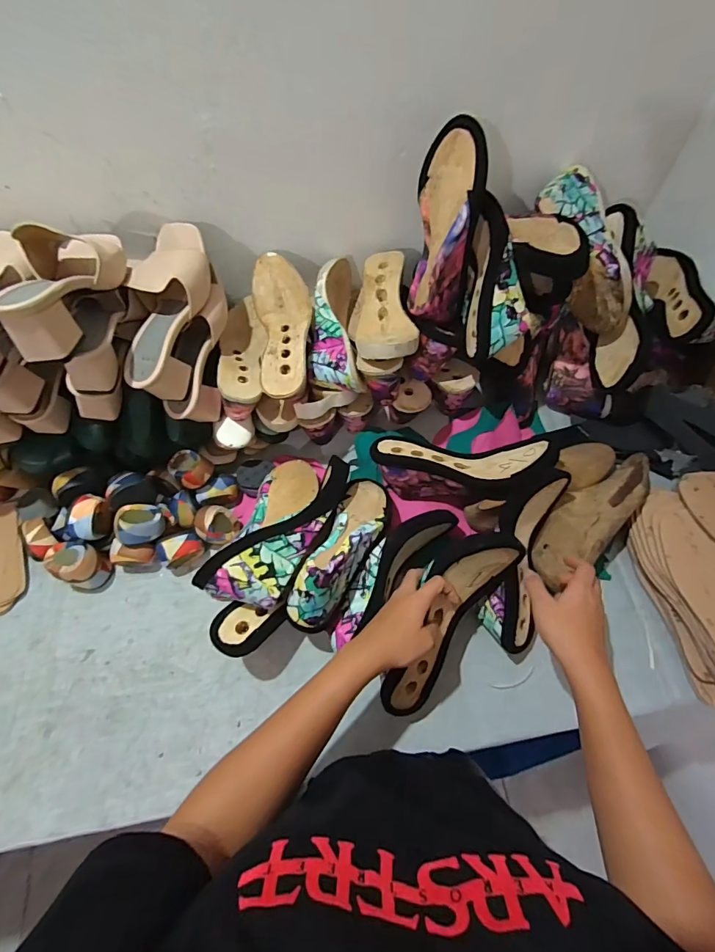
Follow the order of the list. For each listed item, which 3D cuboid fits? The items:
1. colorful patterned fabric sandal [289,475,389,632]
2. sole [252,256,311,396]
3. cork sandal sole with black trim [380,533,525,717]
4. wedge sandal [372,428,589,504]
[{"bbox_3d":[-0.012,0.085,0.552,0.073,0.084,0.228,23,54,12],"label":"colorful patterned fabric sandal"},{"bbox_3d":[-0.101,-0.211,0.588,0.078,0.040,0.224,-10,63,-1],"label":"sole"},{"bbox_3d":[0.106,0.169,0.504,0.088,0.068,0.233,26,87,13],"label":"cork sandal sole with black trim"},{"bbox_3d":[0.156,-0.012,0.604,0.262,0.098,0.080,3,63,5],"label":"wedge sandal"}]

